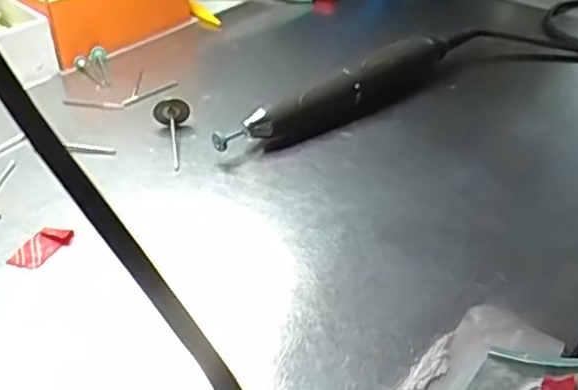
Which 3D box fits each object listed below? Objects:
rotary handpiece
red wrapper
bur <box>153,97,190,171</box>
[{"bbox_3d":[0.035,-0.064,0.390,0.177,0.032,0.030,-29,46,-31],"label":"rotary handpiece"},{"bbox_3d":[-0.118,0.025,0.308,0.017,0.004,0.030,23,44,27],"label":"red wrapper"},{"bbox_3d":[-0.067,-0.033,0.374,0.021,0.020,0.049,-5,55,-9],"label":"bur"}]

